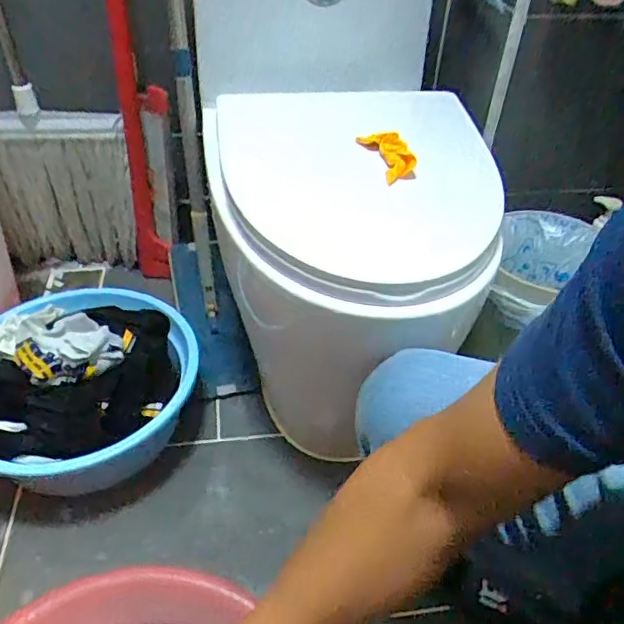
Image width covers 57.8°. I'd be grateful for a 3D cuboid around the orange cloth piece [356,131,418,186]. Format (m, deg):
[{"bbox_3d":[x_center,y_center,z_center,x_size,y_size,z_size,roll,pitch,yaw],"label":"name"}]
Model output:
[{"bbox_3d":[0.098,-0.205,0.712,0.044,0.032,0.114,-9,42,-14],"label":"orange cloth piece"}]

